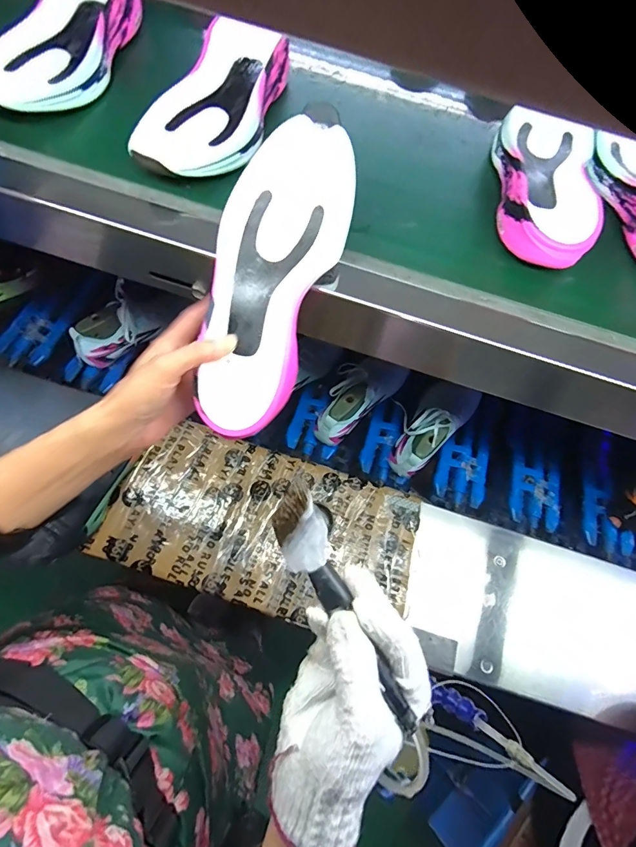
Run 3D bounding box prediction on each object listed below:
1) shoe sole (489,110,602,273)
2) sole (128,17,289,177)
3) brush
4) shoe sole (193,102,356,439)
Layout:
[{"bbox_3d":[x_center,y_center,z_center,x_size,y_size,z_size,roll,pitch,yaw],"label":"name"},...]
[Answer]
[{"bbox_3d":[0.233,-0.246,0.417,0.099,0.044,0.212,11,69,2],"label":"shoe sole"},{"bbox_3d":[-0.094,-0.308,0.410,0.101,0.040,0.211,25,70,7],"label":"sole"},{"bbox_3d":[0.015,0.115,0.256,0.031,0.019,0.165,-28,88,-12],"label":"brush"},{"bbox_3d":[-0.041,-0.118,0.342,0.094,0.030,0.254,17,94,4],"label":"shoe sole"}]

